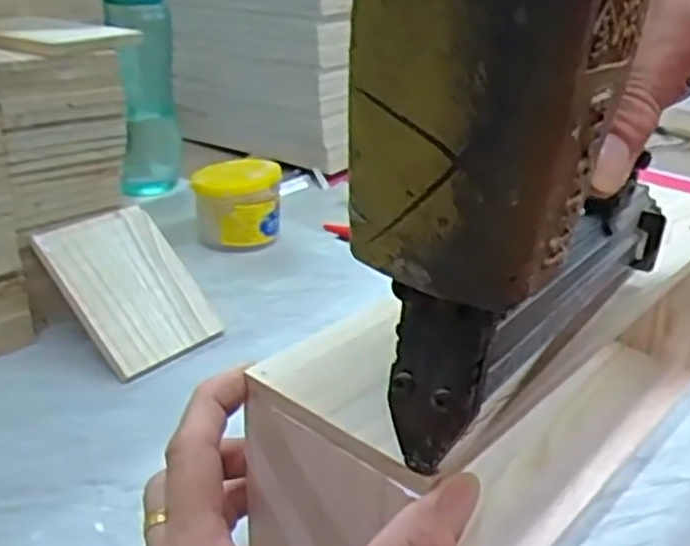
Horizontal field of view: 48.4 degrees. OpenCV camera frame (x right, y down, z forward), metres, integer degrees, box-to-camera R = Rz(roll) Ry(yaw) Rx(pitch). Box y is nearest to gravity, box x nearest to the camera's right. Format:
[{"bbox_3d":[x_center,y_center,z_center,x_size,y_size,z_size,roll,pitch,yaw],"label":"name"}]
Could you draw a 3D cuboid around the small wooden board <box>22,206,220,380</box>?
[{"bbox_3d":[-0.151,0.009,0.540,0.088,0.012,0.121,-26,77,-46],"label":"small wooden board"}]

